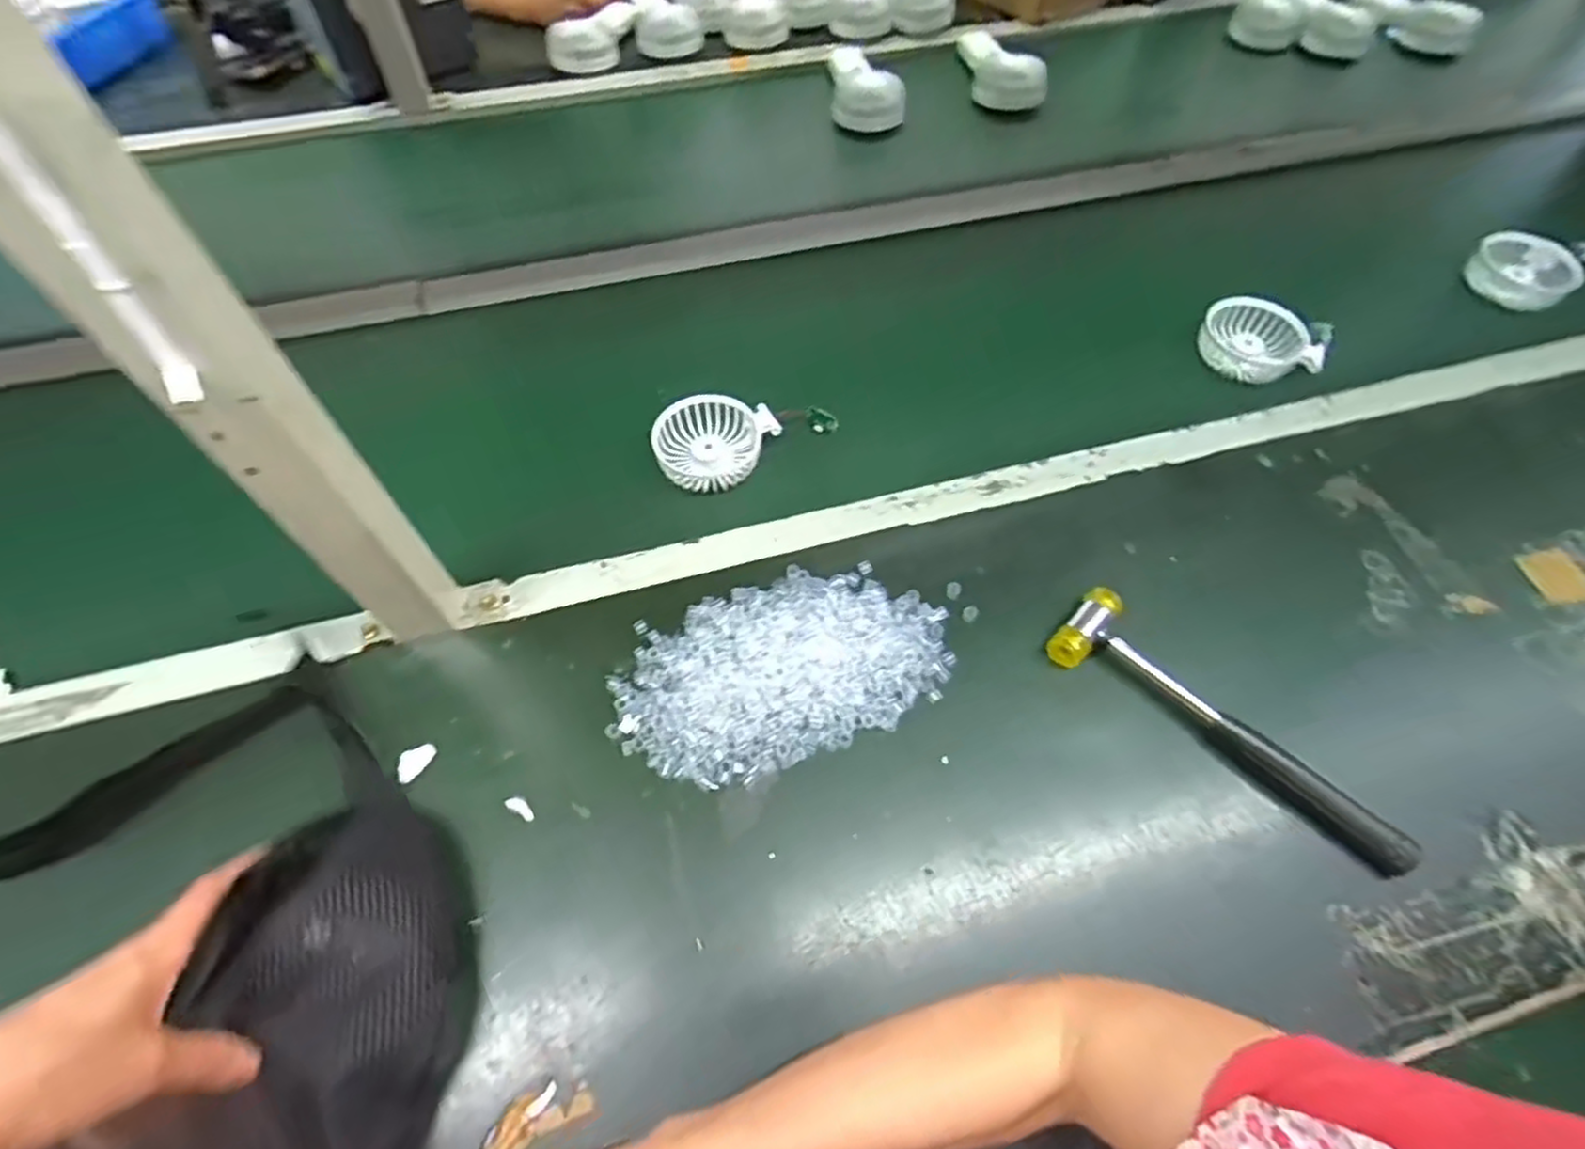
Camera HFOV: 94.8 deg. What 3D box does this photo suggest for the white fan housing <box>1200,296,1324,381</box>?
[{"bbox_3d":[0.449,-0.230,0.710,0.096,0.032,0.087,5,59,3],"label":"white fan housing"}]

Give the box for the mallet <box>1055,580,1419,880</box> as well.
[{"bbox_3d":[0.293,0.099,0.488,0.242,0.029,0.059,34,65,19],"label":"mallet"}]

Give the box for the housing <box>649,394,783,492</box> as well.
[{"bbox_3d":[-0.066,-0.114,0.631,0.104,0.027,0.085,-18,61,-11],"label":"housing"}]

